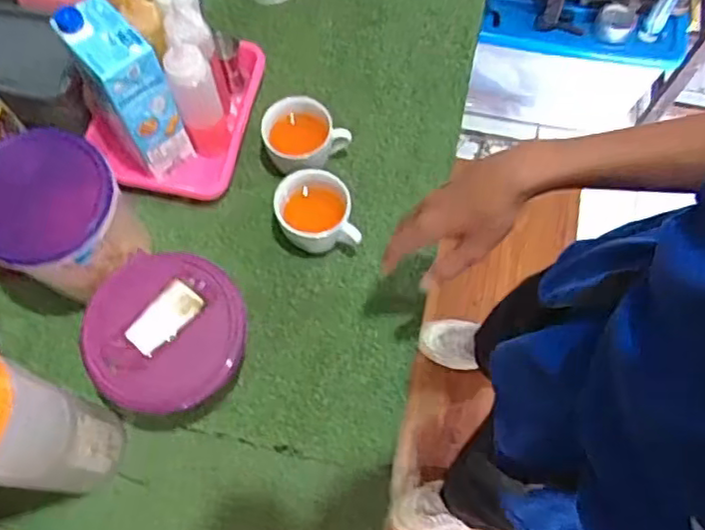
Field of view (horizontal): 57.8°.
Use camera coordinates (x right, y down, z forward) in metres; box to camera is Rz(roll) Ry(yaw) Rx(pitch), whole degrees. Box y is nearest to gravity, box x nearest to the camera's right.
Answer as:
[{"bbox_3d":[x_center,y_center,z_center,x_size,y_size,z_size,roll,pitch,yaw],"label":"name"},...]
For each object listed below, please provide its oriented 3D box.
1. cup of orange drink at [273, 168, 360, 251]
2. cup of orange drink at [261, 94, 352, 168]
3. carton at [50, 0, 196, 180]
[{"bbox_3d":[-0.040,-0.062,0.720,0.087,0.077,0.086,1,67,-1],"label":"cup of orange drink"},{"bbox_3d":[-0.059,-0.151,0.759,0.074,0.068,0.086,-37,73,-15],"label":"cup of orange drink"},{"bbox_3d":[-0.236,-0.179,0.690,0.057,0.203,0.093,-42,74,-17],"label":"carton"}]

